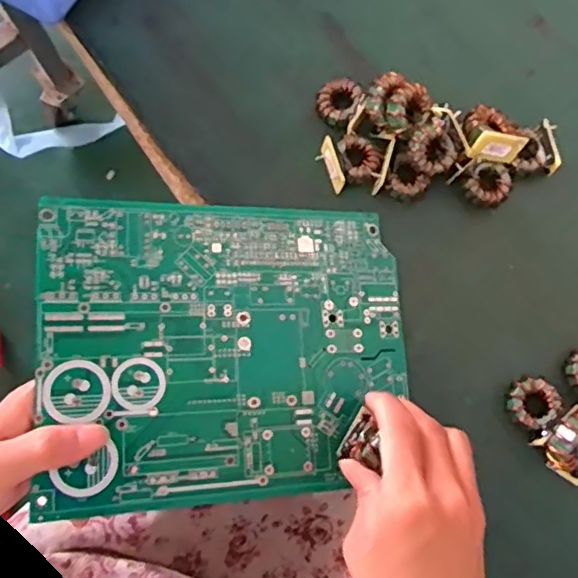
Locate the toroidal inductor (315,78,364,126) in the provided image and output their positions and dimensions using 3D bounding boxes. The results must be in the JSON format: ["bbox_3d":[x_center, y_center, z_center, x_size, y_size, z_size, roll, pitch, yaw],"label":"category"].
[{"bbox_3d":[0.035,-0.130,0.414,0.031,0.017,0.033,0,78,-1],"label":"toroidal inductor"}]

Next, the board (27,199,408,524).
[{"bbox_3d":[-0.032,0.034,0.355,0.219,0.004,0.173,0,78,-18],"label":"board"}]

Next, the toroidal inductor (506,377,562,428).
[{"bbox_3d":[0.157,0.073,0.379,0.031,0.015,0.029,0,78,-1],"label":"toroidal inductor"}]

